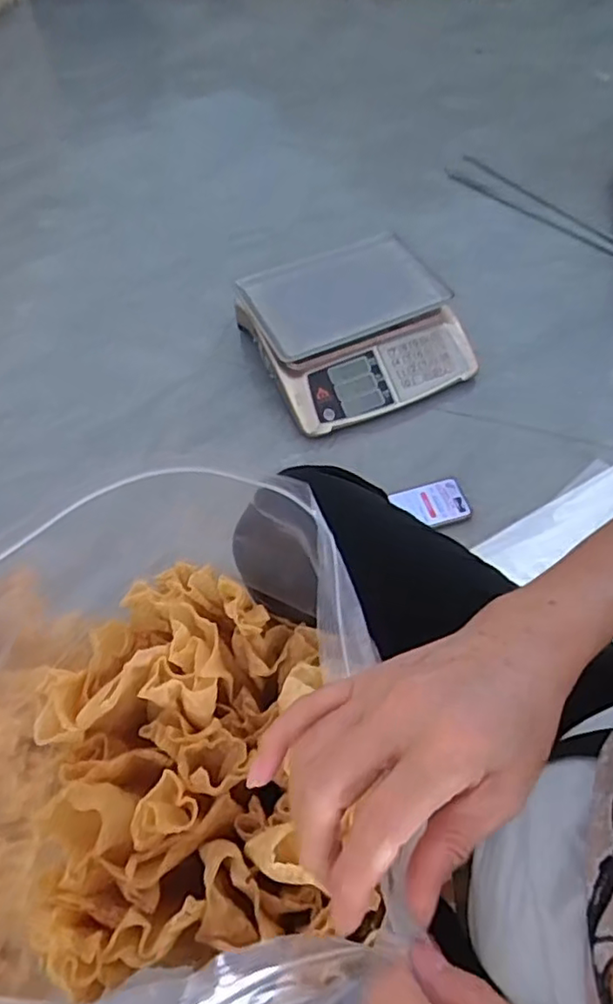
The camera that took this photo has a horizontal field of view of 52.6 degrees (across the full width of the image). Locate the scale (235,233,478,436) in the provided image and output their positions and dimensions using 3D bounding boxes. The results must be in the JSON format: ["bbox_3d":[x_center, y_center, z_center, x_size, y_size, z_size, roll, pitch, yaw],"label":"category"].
[{"bbox_3d":[0.090,-0.322,1.128,0.356,0.117,0.355,-21,57,-12],"label":"scale"}]

